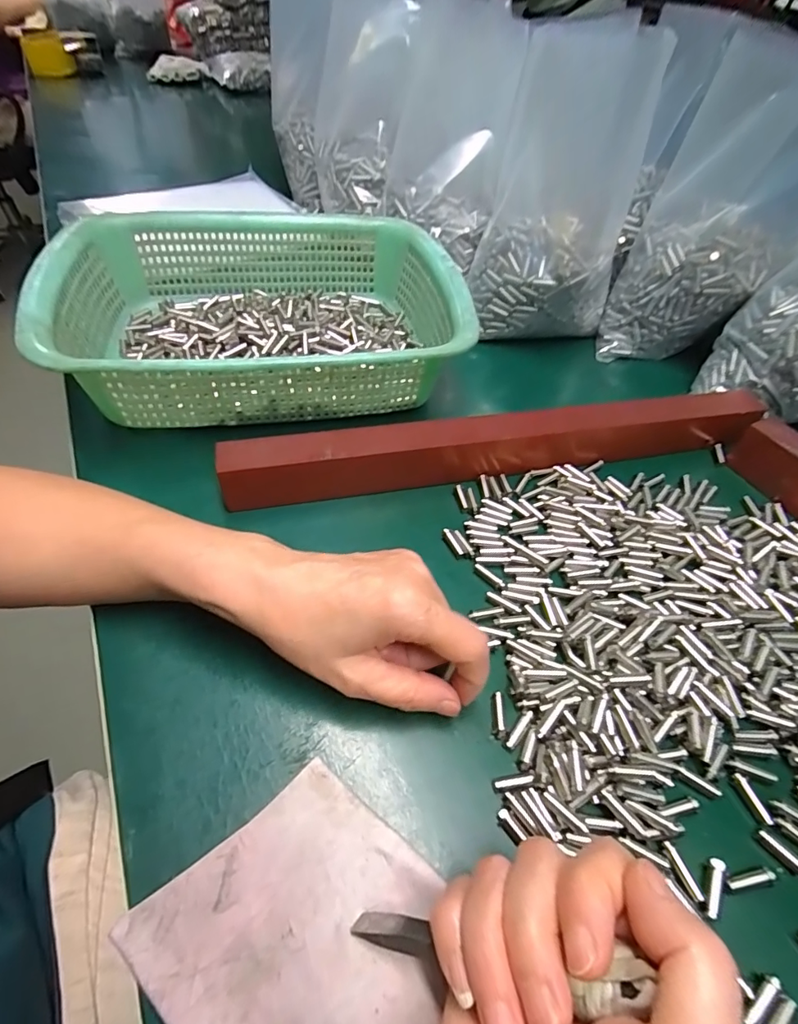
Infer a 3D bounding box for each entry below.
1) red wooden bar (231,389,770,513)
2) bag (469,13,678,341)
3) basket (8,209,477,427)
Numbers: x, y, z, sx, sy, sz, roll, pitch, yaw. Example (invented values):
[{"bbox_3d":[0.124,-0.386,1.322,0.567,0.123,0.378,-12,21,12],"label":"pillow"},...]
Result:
[{"bbox_3d":[0.077,-0.049,0.331,0.381,0.039,0.027,-9,52,-11],"label":"red wooden bar"},{"bbox_3d":[0.140,-0.265,0.406,0.125,0.198,0.110,14,51,7],"label":"bag"},{"bbox_3d":[-0.102,-0.160,0.377,0.286,0.074,0.219,-7,52,-10],"label":"basket"}]

